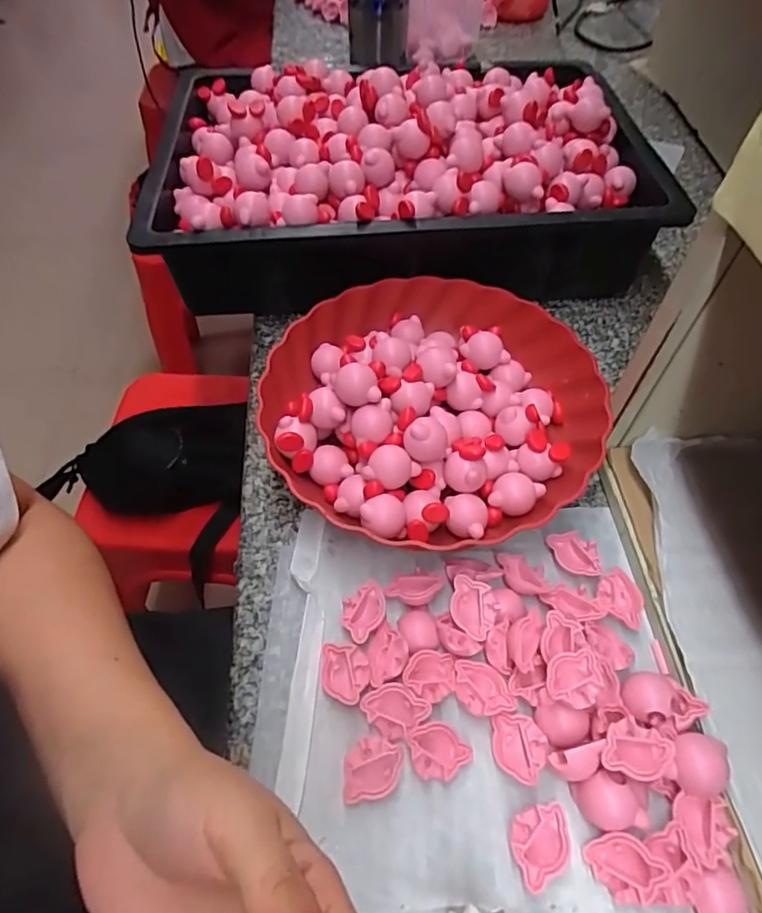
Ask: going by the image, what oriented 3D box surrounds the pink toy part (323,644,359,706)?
[{"bbox_3d":[-0.024,0.125,0.317,0.020,0.009,0.034,-8,58,-2],"label":"pink toy part"}]

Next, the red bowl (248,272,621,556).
[{"bbox_3d":[0.039,-0.048,0.396,0.233,0.052,0.222,-2,58,3],"label":"red bowl"}]

